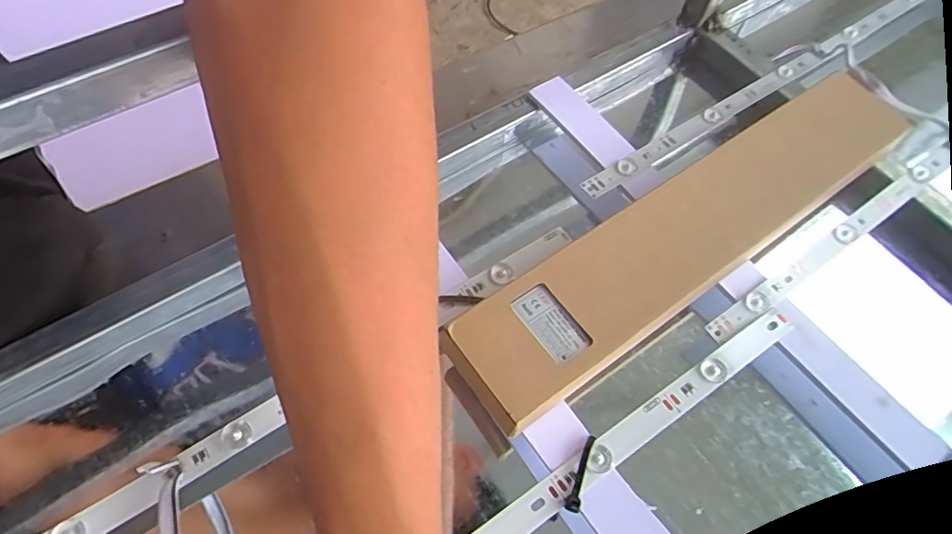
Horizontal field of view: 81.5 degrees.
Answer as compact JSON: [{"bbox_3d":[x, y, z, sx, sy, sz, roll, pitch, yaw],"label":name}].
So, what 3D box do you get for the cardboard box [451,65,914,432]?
[{"bbox_3d":[0.120,-0.024,0.304,0.306,0.046,0.066,-31,65,-20],"label":"cardboard box"}]

